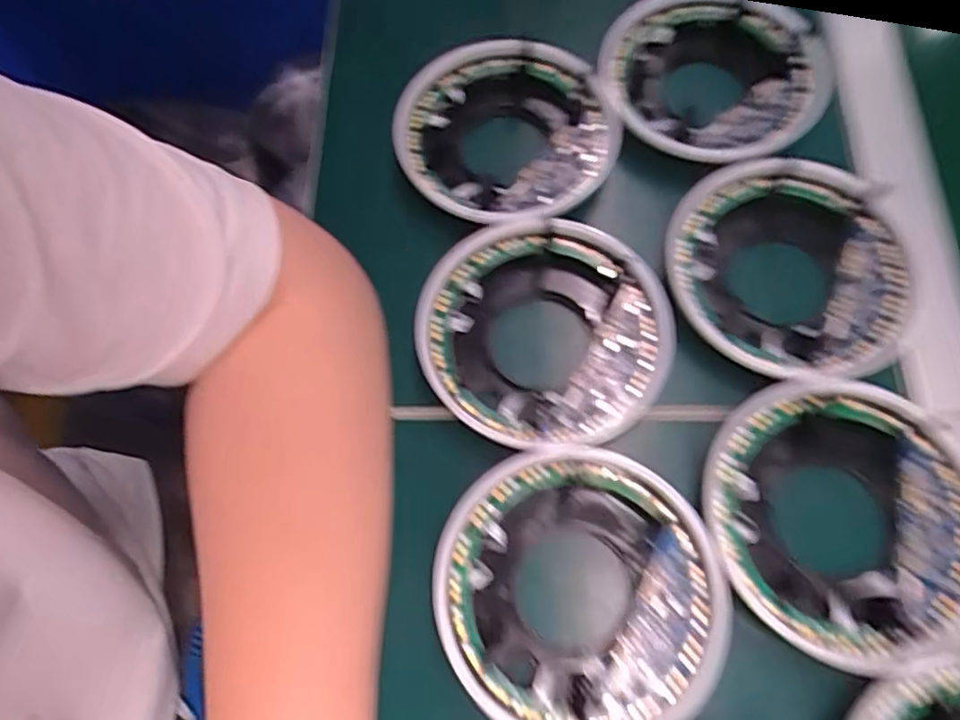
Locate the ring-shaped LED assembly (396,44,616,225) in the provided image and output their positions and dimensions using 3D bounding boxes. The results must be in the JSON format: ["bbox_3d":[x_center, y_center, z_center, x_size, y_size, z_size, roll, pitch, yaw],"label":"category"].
[{"bbox_3d":[0.018,-0.145,0.394,0.134,0.030,0.125,-1,71,2],"label":"ring-shaped LED assembly"}]

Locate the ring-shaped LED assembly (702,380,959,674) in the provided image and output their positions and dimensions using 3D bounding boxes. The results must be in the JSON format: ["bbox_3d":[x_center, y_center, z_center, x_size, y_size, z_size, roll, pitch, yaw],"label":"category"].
[{"bbox_3d":[0.175,0.077,0.302,0.123,0.019,0.128,-44,75,-12],"label":"ring-shaped LED assembly"}]

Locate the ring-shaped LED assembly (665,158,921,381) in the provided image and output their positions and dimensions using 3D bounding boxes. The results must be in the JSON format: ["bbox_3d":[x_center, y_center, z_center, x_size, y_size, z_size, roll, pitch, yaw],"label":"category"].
[{"bbox_3d":[0.172,-0.054,0.345,0.130,0.029,0.122,-1,71,2],"label":"ring-shaped LED assembly"}]

